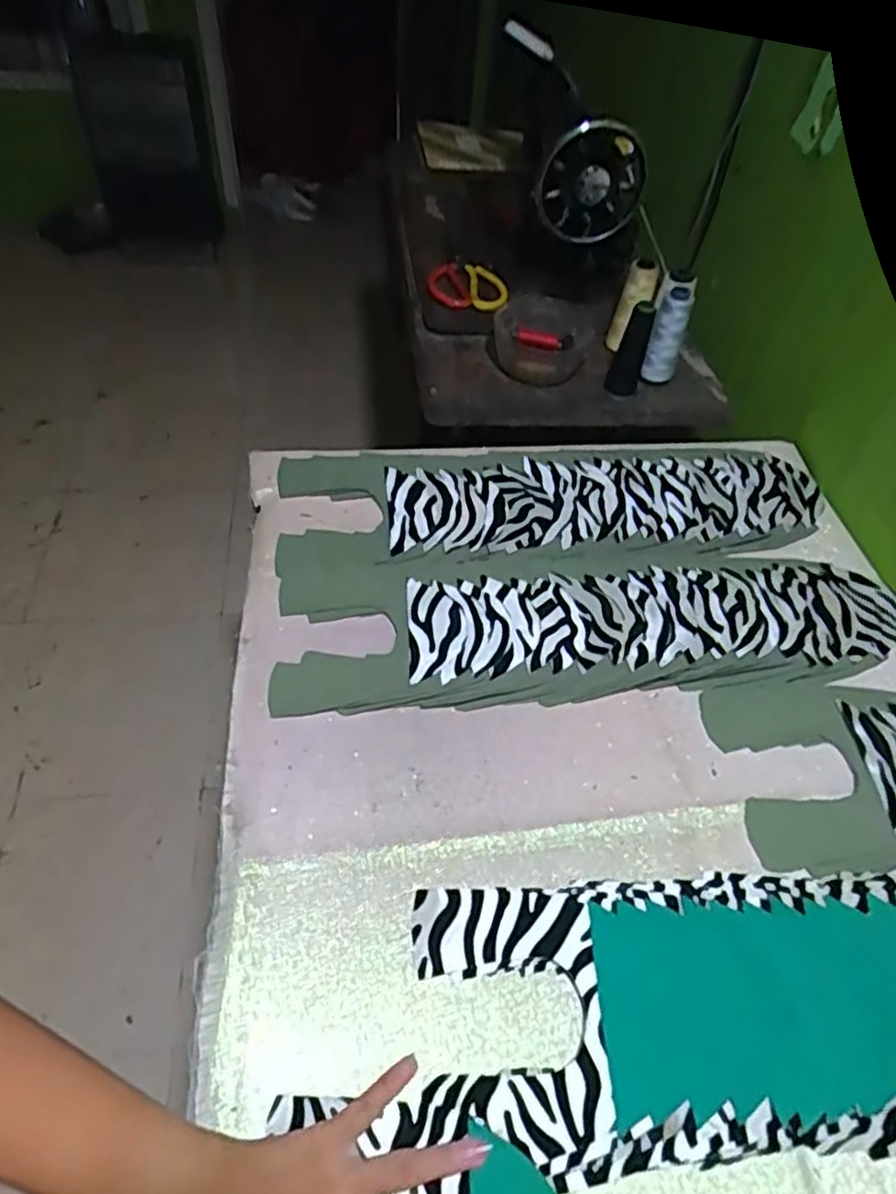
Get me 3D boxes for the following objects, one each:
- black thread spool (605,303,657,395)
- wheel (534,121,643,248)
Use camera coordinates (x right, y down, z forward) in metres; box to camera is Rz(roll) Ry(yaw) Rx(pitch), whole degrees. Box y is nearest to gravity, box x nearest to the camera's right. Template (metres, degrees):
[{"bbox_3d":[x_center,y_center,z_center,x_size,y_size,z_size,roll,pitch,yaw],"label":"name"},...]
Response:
[{"bbox_3d":[0.221,-0.306,0.850,0.038,0.100,0.035,12,50,6],"label":"black thread spool"},{"bbox_3d":[0.180,-0.512,0.878,0.129,0.126,0.025,0,44,-14],"label":"wheel"}]

